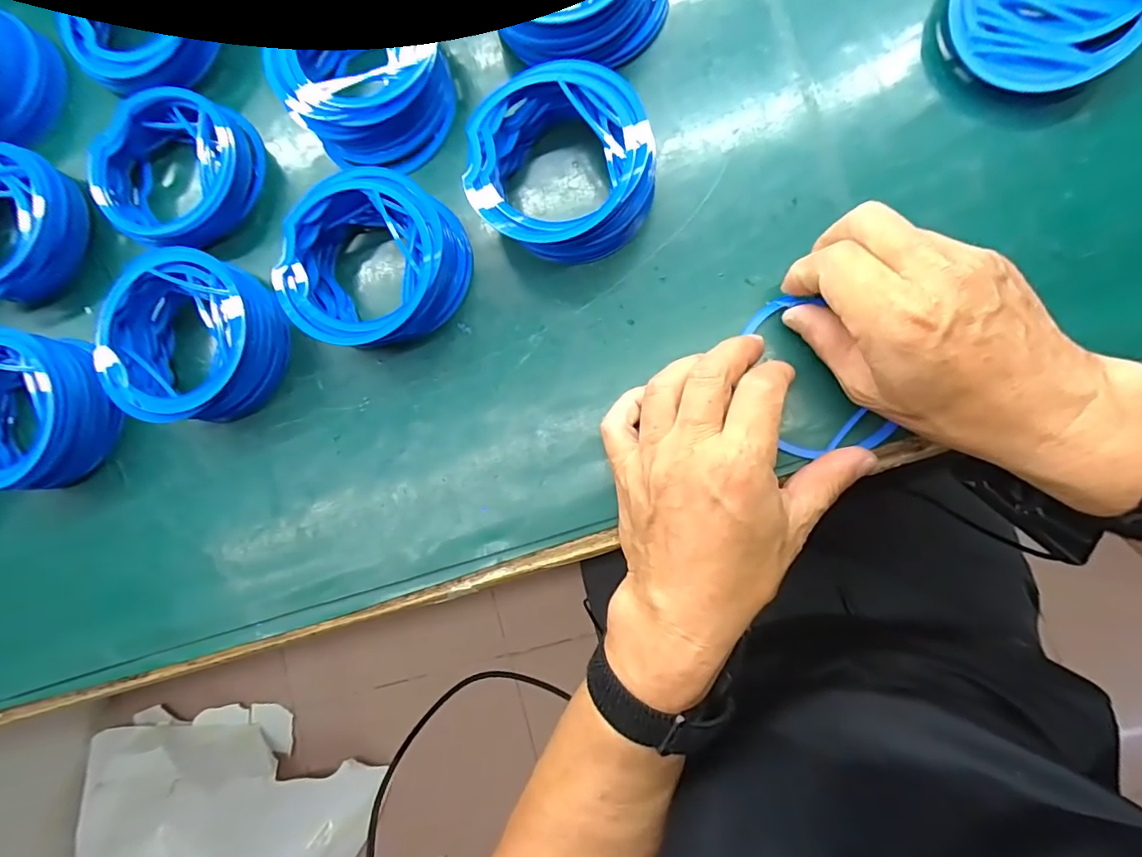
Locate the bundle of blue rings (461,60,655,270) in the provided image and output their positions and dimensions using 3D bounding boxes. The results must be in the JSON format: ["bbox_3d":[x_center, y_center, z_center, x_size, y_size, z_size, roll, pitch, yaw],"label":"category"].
[{"bbox_3d":[-0.005,-0.146,0.294,0.099,0.038,0.102,-19,83,7],"label":"bundle of blue rings"}]

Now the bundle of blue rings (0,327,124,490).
[{"bbox_3d":[-0.349,-0.011,0.332,0.094,0.045,0.100,9,87,9],"label":"bundle of blue rings"}]

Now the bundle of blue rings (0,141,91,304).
[{"bbox_3d":[-0.383,-0.132,0.347,0.099,0.038,0.109,8,87,9],"label":"bundle of blue rings"}]

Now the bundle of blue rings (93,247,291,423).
[{"bbox_3d":[-0.233,-0.055,0.318,0.099,0.040,0.102,11,88,9],"label":"bundle of blue rings"}]

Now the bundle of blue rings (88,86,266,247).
[{"bbox_3d":[-0.260,-0.169,0.337,0.095,0.030,0.098,23,90,9],"label":"bundle of blue rings"}]

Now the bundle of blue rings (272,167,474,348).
[{"bbox_3d":[-0.117,-0.097,0.307,0.101,0.037,0.102,15,88,9],"label":"bundle of blue rings"}]

